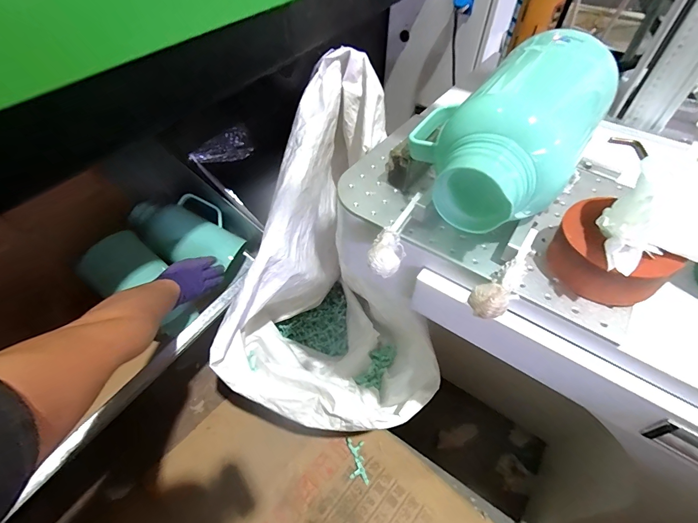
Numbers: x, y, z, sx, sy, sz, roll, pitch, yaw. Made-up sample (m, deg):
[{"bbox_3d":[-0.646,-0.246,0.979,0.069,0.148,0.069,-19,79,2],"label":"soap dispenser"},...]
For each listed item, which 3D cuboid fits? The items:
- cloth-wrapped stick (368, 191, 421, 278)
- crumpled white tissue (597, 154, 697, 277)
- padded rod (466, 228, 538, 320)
[{"bbox_3d":[0.051,-0.028,0.381,0.031,0.028,0.100,22,66,18],"label":"cloth-wrapped stick"},{"bbox_3d":[0.273,-0.042,0.305,0.111,0.057,0.077,-2,50,-1],"label":"crumpled white tissue"},{"bbox_3d":[0.155,0.013,0.342,0.031,0.028,0.105,36,72,27],"label":"padded rod"}]

